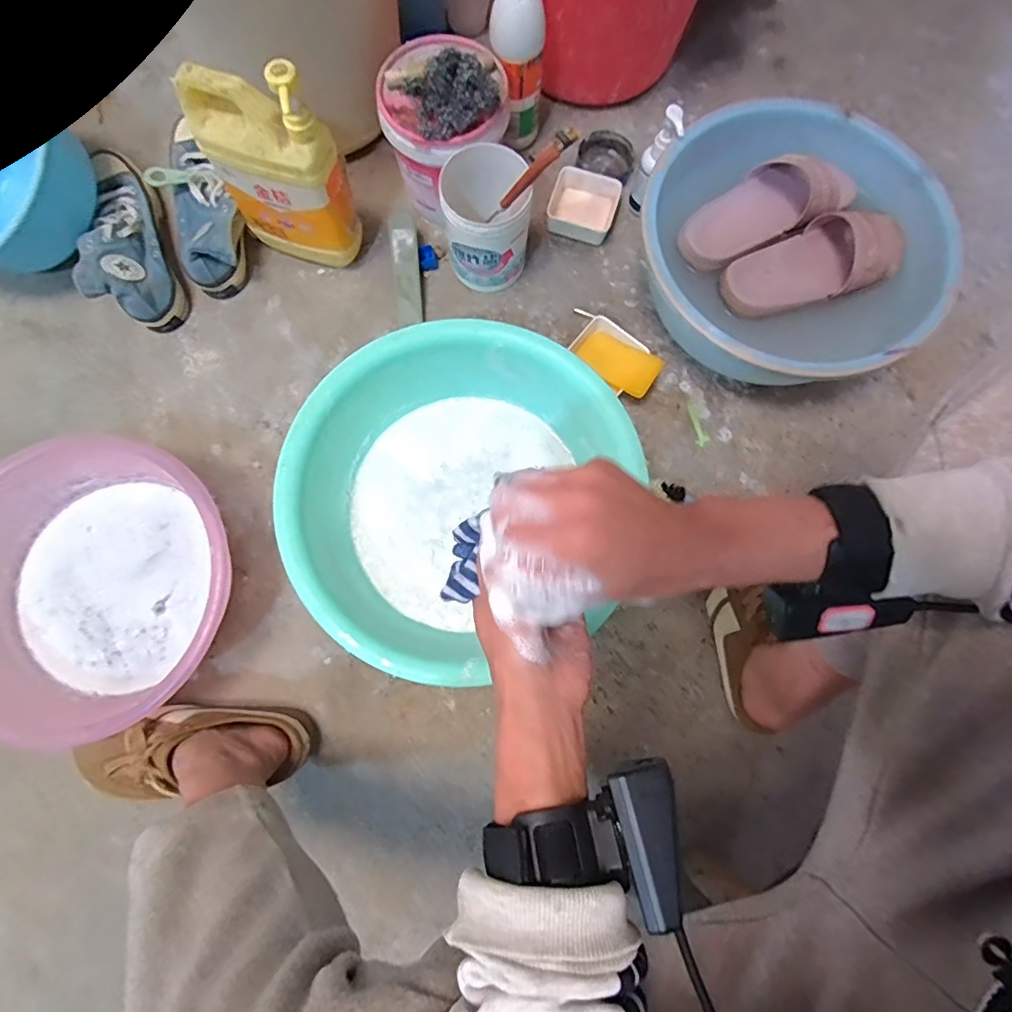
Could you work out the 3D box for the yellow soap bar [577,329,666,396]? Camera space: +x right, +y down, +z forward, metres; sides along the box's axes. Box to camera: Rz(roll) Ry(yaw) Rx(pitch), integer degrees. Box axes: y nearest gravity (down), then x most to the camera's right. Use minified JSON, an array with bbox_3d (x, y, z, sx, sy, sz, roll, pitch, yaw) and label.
[{"bbox_3d":[0.143,-0.182,0.651,0.099,0.013,0.054,32,79,5],"label":"yellow soap bar"}]

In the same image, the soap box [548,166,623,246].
[{"bbox_3d":[0.106,-0.421,0.723,0.094,0.031,0.092,20,78,3],"label":"soap box"}]

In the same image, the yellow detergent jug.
[{"bbox_3d":[-0.264,-0.389,0.606,0.144,0.244,0.066,17,78,2],"label":"yellow detergent jug"}]

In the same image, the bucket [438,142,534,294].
[{"bbox_3d":[-0.025,-0.360,0.659,0.105,0.130,0.116,-3,78,-2],"label":"bucket"}]

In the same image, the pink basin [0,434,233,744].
[{"bbox_3d":[-0.439,0.087,0.560,0.283,0.093,0.291,0,78,-1],"label":"pink basin"}]

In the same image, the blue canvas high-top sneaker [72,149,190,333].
[{"bbox_3d":[-0.503,-0.359,0.682,0.087,0.080,0.256,-18,79,-5],"label":"blue canvas high-top sneaker"}]

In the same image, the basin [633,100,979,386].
[{"bbox_3d":[0.334,-0.298,0.657,0.341,0.169,0.327,0,78,-1],"label":"basin"}]

